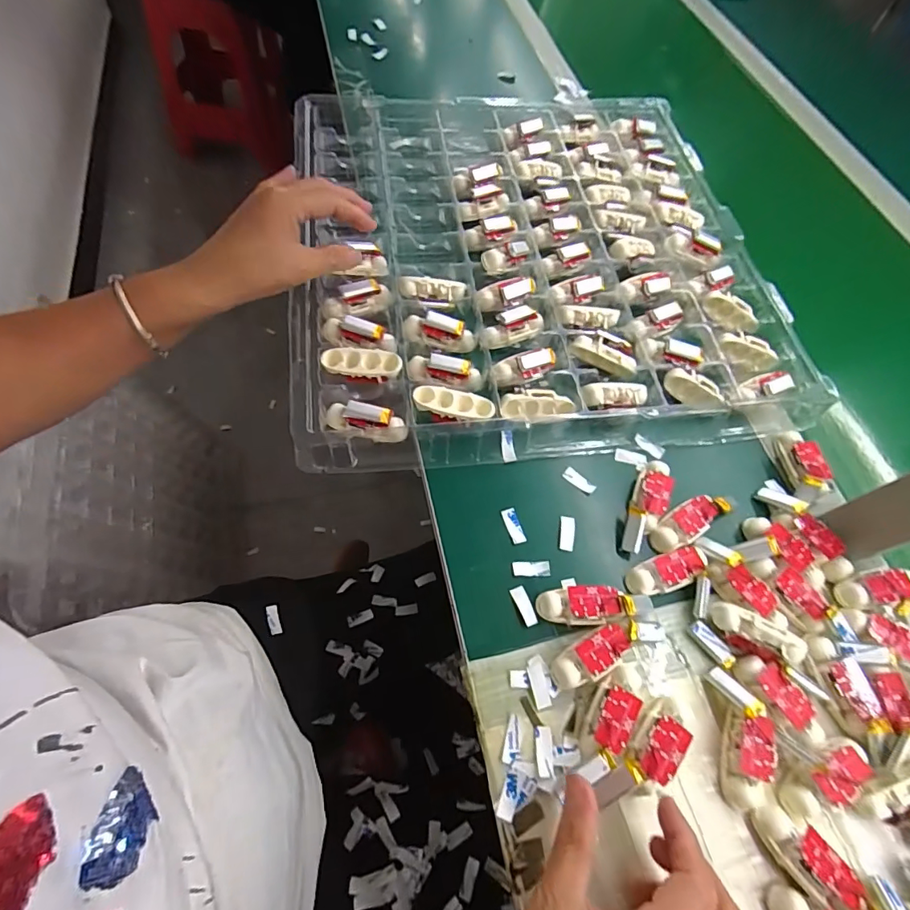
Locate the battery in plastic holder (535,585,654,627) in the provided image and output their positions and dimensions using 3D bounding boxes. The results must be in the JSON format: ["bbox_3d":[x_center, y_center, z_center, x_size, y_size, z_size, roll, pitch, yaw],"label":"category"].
[{"bbox_3d":[0.100,0.106,0.333,0.081,0.016,0.024,1,63,-6],"label":"battery in plastic holder"}]

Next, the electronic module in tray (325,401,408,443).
[{"bbox_3d":[-0.072,-0.027,0.379,0.066,0.024,0.021,14,62,1],"label":"electronic module in tray"}]

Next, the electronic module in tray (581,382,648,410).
[{"bbox_3d":[0.137,-0.049,0.401,0.063,0.015,0.021,-3,63,-21],"label":"electronic module in tray"}]

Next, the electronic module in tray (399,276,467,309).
[{"bbox_3d":[-0.021,-0.150,0.443,0.059,0.028,0.019,3,63,-5],"label":"electronic module in tray"}]

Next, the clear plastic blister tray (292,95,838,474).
[{"bbox_3d":[0.076,-0.215,0.481,0.446,0.045,0.462,-6,65,-5],"label":"clear plastic blister tray"}]

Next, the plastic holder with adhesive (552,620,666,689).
[{"bbox_3d":[0.103,0.129,0.320,0.081,0.016,0.025,-22,68,-17],"label":"plastic holder with adhesive"}]

